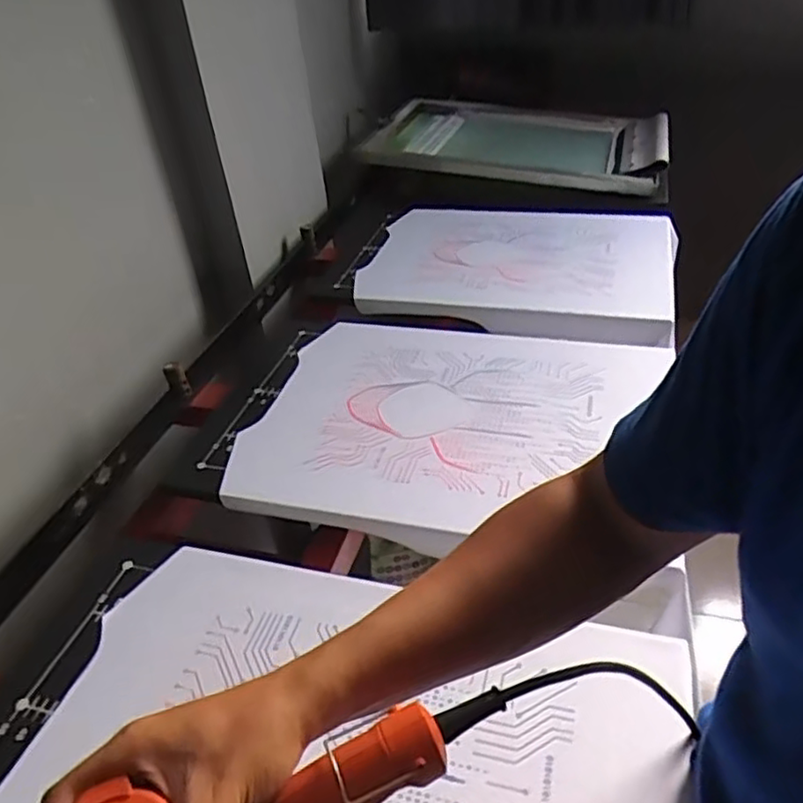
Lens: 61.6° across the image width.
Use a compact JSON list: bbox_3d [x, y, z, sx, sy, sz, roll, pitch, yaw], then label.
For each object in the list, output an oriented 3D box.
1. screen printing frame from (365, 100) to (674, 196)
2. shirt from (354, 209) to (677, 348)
[{"bbox_3d":[0.282,-0.641,1.630,0.689,0.057,0.472,10,41,18],"label":"screen printing frame"},{"bbox_3d":[0.218,-0.266,1.248,0.531,0.039,0.502,8,39,18],"label":"shirt"}]

